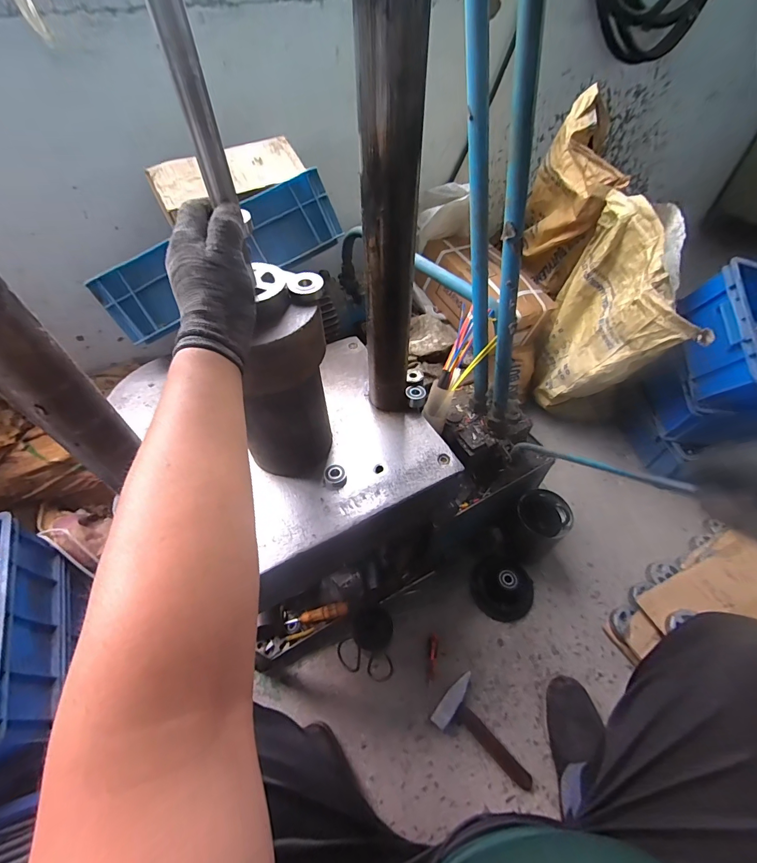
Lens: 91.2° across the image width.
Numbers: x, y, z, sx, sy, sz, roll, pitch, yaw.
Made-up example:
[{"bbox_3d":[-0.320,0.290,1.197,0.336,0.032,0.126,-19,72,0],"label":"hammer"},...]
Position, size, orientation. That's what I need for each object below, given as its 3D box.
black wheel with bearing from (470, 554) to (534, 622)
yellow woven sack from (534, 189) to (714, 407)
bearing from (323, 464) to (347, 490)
[{"bbox_3d":[0.298,0.361,0.866,0.147,0.060,0.130,-13,52,-9],"label":"black wheel with bearing"},{"bbox_3d":[0.564,-0.257,0.947,0.139,0.490,0.391,-3,51,-1],"label":"yellow woven sack"},{"bbox_3d":[-0.066,0.067,0.563,0.033,0.018,0.037,-15,53,-11],"label":"bearing"}]

